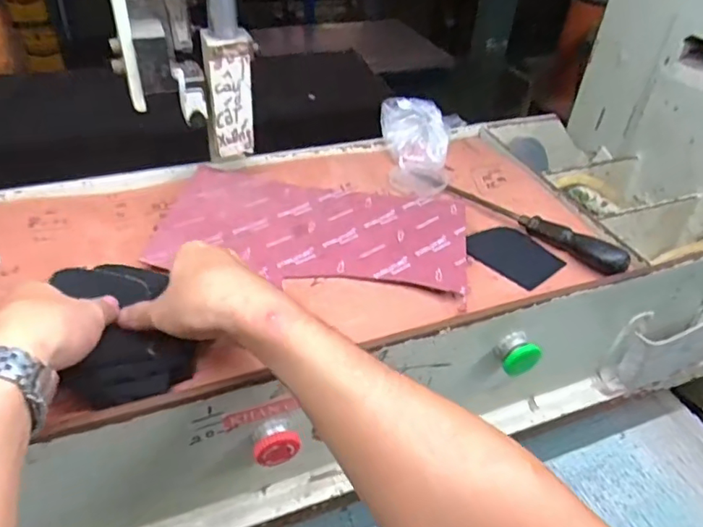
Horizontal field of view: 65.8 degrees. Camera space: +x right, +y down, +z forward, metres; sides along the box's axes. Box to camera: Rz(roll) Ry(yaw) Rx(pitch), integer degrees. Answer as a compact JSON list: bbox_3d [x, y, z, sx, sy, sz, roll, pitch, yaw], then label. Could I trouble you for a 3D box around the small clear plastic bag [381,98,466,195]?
[{"bbox_3d":[0.090,-0.163,0.706,0.110,0.052,0.190,6,39,5],"label":"small clear plastic bag"}]

